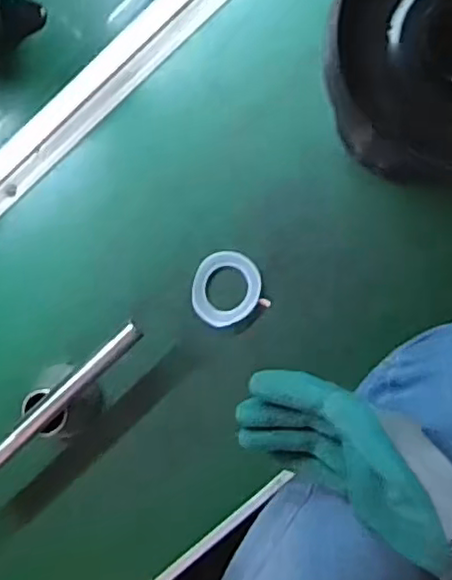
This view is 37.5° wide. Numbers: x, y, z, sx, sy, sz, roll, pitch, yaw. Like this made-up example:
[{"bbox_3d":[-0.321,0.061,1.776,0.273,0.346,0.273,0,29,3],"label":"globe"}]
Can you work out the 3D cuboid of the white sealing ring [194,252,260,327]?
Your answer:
[{"bbox_3d":[0.001,-0.001,0.554,0.056,0.004,0.062,0,92,6],"label":"white sealing ring"}]

